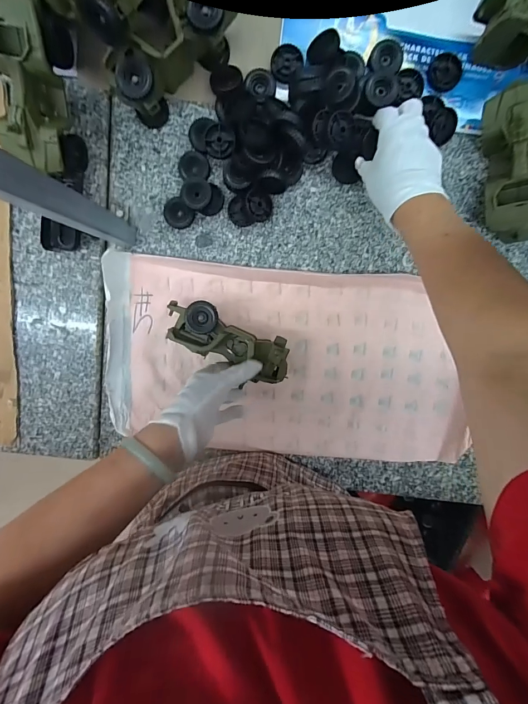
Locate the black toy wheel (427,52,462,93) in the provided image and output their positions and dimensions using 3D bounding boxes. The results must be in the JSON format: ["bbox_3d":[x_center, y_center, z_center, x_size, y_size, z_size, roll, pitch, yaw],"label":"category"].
[{"bbox_3d":[0.245,-0.381,0.456,0.049,0.015,0.043,-28,97,5],"label":"black toy wheel"}]

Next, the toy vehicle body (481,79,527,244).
[{"bbox_3d":[0.332,-0.244,0.440,0.071,0.081,0.180,-6,98,2],"label":"toy vehicle body"}]

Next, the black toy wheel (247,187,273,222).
[{"bbox_3d":[-0.007,-0.211,0.476,0.039,0.016,0.042,-27,109,-18],"label":"black toy wheel"}]

